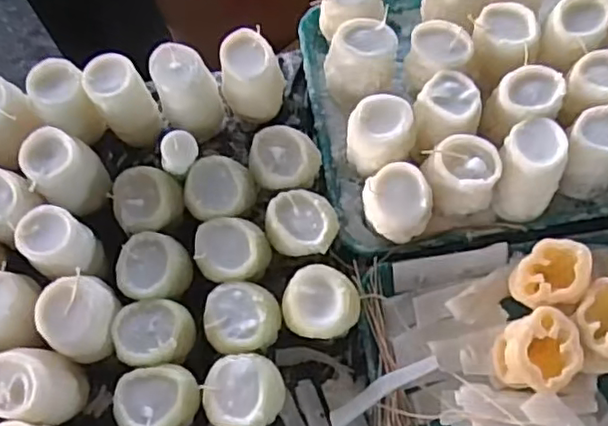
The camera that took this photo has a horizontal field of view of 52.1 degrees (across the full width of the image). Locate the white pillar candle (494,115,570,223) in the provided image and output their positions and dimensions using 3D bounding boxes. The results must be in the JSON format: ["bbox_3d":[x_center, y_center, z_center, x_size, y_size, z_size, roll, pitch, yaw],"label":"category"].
[{"bbox_3d":[0.233,-0.045,0.660,0.062,0.088,0.082,11,68,8],"label":"white pillar candle"}]

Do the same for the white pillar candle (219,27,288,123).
[{"bbox_3d":[-0.059,-0.153,0.719,0.068,0.099,0.068,-1,67,3],"label":"white pillar candle"}]

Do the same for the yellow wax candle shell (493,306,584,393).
[{"bbox_3d":[0.214,0.132,0.577,0.064,0.078,0.065,-1,67,3],"label":"yellow wax candle shell"}]

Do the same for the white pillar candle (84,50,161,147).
[{"bbox_3d":[-0.206,-0.128,0.718,0.057,0.104,0.062,-1,67,3],"label":"white pillar candle"}]

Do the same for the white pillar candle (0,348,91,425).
[{"bbox_3d":[-0.258,0.166,0.592,0.076,0.078,0.066,5,68,5],"label":"white pillar candle"}]

